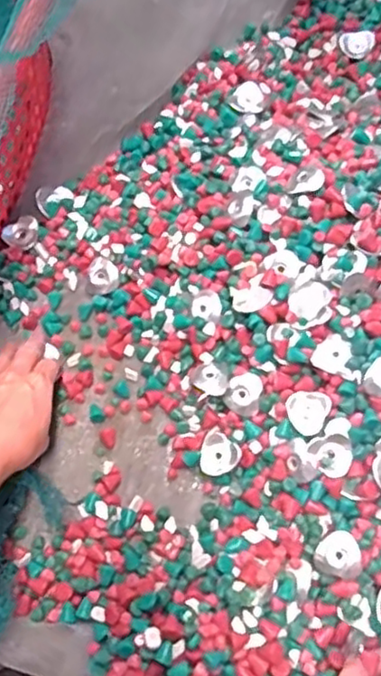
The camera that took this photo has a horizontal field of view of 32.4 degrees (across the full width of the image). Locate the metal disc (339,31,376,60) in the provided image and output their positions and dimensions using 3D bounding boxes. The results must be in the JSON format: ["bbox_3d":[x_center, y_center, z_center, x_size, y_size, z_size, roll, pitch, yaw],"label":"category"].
[{"bbox_3d":[0.185,-0.324,0.724,0.038,0.009,0.032,-8,67,-2],"label":"metal disc"}]

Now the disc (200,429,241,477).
[{"bbox_3d":[0.023,0.100,0.557,0.035,0.007,0.036,-7,72,23],"label":"disc"}]

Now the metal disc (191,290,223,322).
[{"bbox_3d":[0.015,-0.029,0.589,0.027,0.007,0.028,-1,69,3],"label":"metal disc"}]

